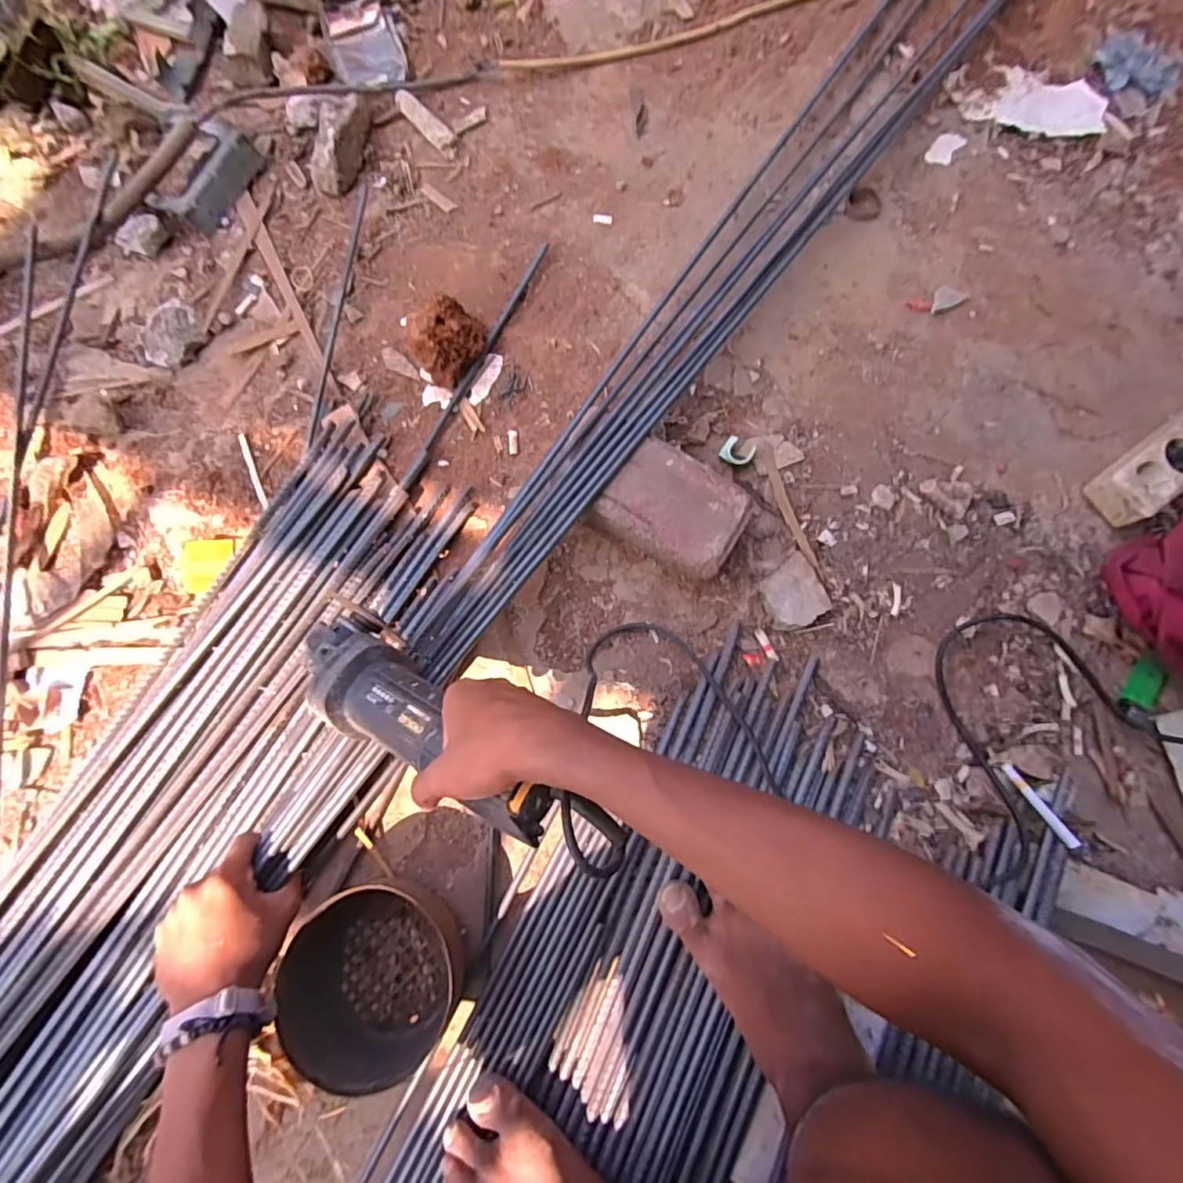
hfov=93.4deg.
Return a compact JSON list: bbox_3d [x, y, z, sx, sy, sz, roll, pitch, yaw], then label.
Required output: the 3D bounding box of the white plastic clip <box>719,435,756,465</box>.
[{"bbox_3d":[0.162,-0.154,0.615,0.032,0.013,0.027,36,81,6],"label":"white plastic clip"}]

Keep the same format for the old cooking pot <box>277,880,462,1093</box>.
[{"bbox_3d":[-0.187,0.333,0.475,0.140,0.073,0.134,8,79,1],"label":"old cooking pot"}]

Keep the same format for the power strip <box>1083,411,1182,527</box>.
[{"bbox_3d":[0.625,-0.151,0.594,0.211,0.056,0.057,-35,81,-7],"label":"power strip"}]

